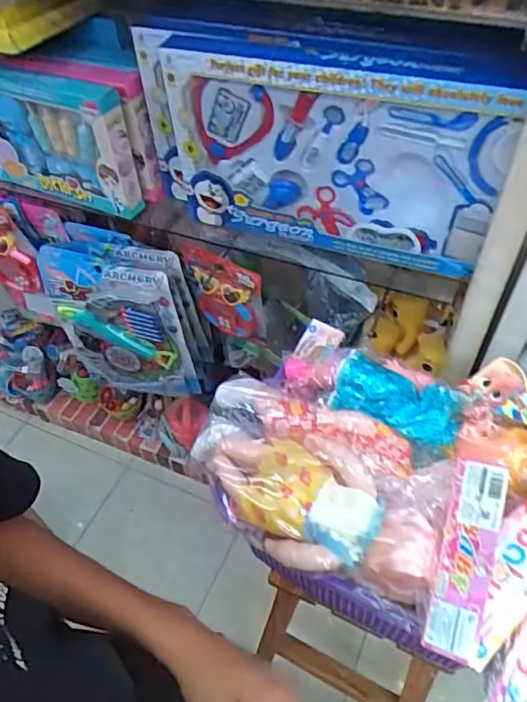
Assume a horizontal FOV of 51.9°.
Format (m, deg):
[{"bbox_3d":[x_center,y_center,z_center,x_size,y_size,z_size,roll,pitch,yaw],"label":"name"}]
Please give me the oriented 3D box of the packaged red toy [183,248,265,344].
[{"bbox_3d":[-0.077,-0.102,1.057,0.177,0.188,0.026,28,57,23],"label":"packaged red toy"}]

